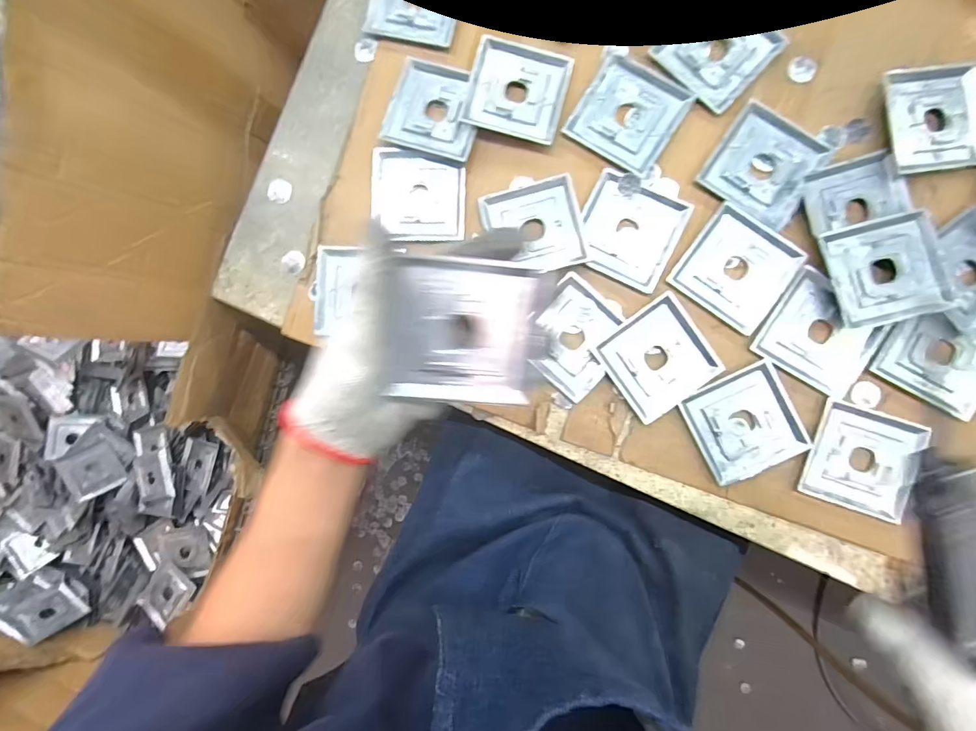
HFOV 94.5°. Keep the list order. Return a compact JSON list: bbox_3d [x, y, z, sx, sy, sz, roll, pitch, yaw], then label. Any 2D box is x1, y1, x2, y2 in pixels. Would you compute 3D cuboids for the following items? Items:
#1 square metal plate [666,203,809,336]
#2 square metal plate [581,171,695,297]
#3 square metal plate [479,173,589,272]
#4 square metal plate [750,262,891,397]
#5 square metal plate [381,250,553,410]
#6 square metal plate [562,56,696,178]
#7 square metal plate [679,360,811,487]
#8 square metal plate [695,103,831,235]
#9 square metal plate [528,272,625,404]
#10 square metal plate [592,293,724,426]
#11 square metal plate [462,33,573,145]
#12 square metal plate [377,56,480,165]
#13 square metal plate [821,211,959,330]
[{"bbox_3d":[0.233,-0.091,0.420,0.093,0.004,0.091,36,93,5],"label":"square metal plate"},{"bbox_3d":[0.133,-0.128,0.427,0.089,0.011,0.091,26,92,5],"label":"square metal plate"},{"bbox_3d":[0.044,-0.132,0.433,0.089,0.012,0.088,-13,88,5],"label":"square metal plate"},{"bbox_3d":[0.305,-0.026,0.410,0.092,0.015,0.084,33,92,5],"label":"square metal plate"},{"bbox_3d":[-0.010,-0.020,0.280,0.094,0.009,0.087,4,107,-9],"label":"square metal plate"},{"bbox_3d":[0.135,-0.241,0.433,0.091,0.005,0.092,33,92,5],"label":"square metal plate"},{"bbox_3d":[0.238,0.054,0.418,0.090,0.005,0.086,-26,87,5],"label":"square metal plate"},{"bbox_3d":[0.258,-0.188,0.422,0.088,0.009,0.089,33,92,5],"label":"square metal plate"},{"bbox_3d":[0.083,-0.026,0.435,0.088,0.012,0.089,43,93,5],"label":"square metal plate"},{"bbox_3d":[0.159,-0.006,0.424,0.091,0.009,0.088,-36,86,4],"label":"square metal plate"},{"bbox_3d":[0.028,-0.266,0.437,0.091,0.012,0.087,15,91,6],"label":"square metal plate"},{"bbox_3d":[-0.051,-0.254,0.446,0.092,0.009,0.089,18,91,6],"label":"square metal plate"},{"bbox_3d":[0.352,-0.084,0.401,0.092,0.016,0.090,-14,88,5],"label":"square metal plate"}]

